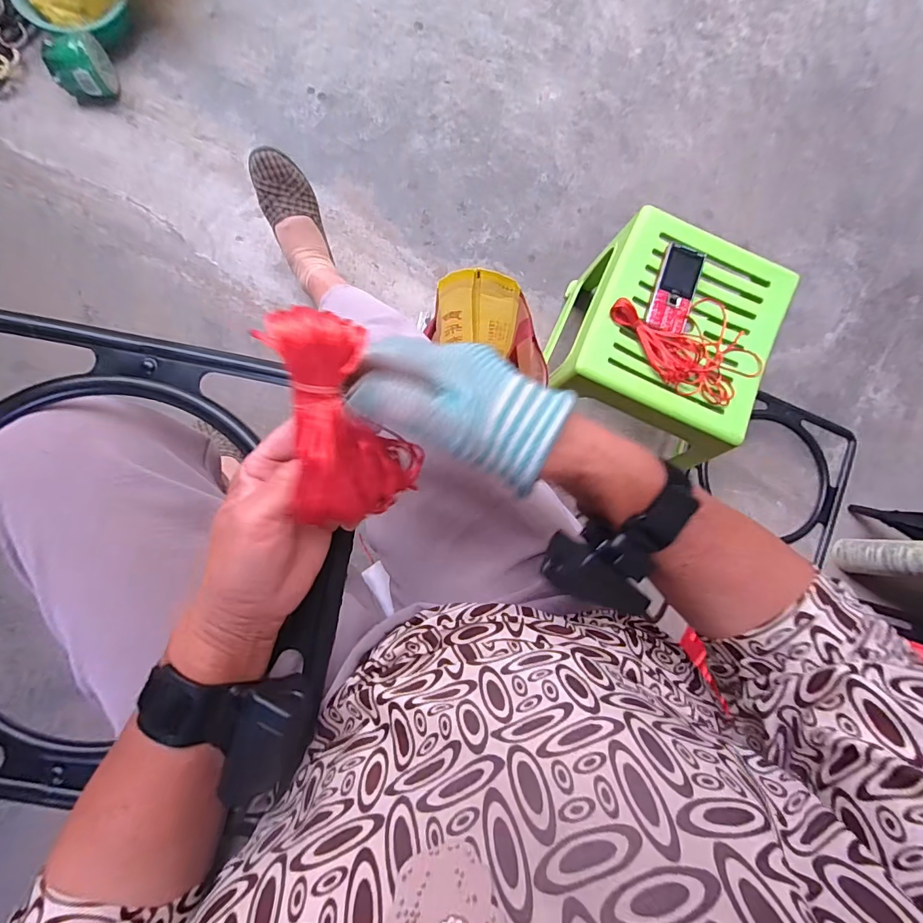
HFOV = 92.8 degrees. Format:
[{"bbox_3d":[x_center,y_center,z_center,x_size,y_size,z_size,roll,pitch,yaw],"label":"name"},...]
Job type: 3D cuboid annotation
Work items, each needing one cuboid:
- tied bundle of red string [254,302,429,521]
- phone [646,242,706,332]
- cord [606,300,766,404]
[{"bbox_3d":[-0.073,-0.020,0.241,0.074,0.040,0.118,-39,123,-27],"label":"tied bundle of red string"},{"bbox_3d":[0.296,-0.239,0.604,0.055,0.011,0.121,17,87,-2],"label":"phone"},{"bbox_3d":[0.314,-0.170,0.602,0.138,0.023,0.192,-37,89,-4],"label":"cord"}]

